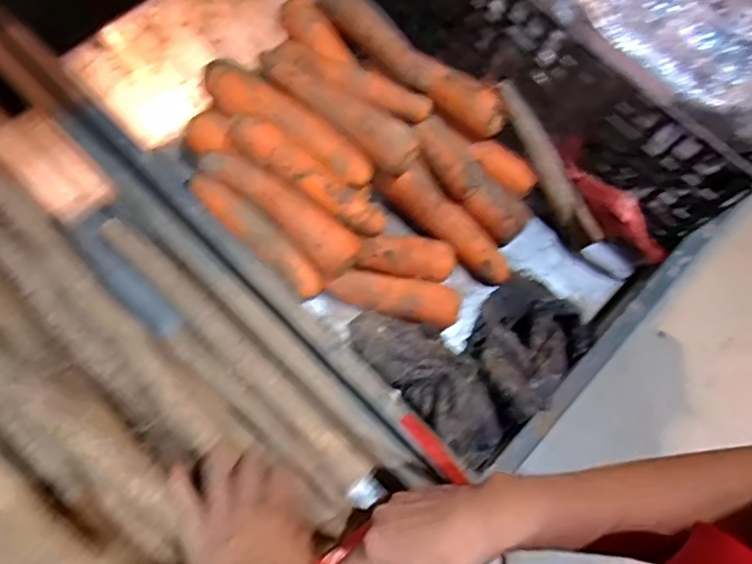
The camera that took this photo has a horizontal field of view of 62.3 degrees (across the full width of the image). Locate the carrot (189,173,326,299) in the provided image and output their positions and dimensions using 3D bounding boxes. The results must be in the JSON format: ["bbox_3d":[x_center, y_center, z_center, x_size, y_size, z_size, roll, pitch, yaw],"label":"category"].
[{"bbox_3d":[-0.114,-0.047,0.596,0.158,0.025,0.033,41,72,14],"label":"carrot"}]

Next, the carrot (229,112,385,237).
[{"bbox_3d":[-0.065,-0.105,0.601,0.173,0.030,0.041,37,70,-6],"label":"carrot"}]

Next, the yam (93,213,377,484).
[{"bbox_3d":[-0.134,0.057,0.578,0.334,0.030,0.025,41,72,14],"label":"yam"}]

